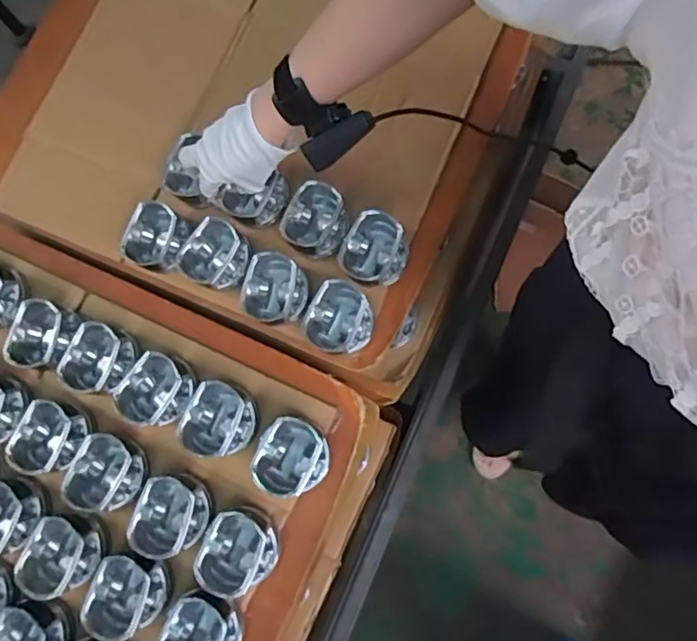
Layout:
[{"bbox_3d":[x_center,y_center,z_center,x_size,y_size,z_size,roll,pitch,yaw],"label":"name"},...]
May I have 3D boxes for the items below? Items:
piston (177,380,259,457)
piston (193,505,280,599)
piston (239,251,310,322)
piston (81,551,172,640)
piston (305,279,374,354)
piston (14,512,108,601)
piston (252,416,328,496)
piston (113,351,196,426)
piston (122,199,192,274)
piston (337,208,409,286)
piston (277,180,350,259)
[{"bbox_3d":[-0.136,0.107,0.596,0.071,0.045,0.081,26,80,13],"label":"piston"},{"bbox_3d":[-0.108,0.224,0.556,0.071,0.041,0.079,16,78,11],"label":"piston"},{"bbox_3d":[-0.082,-0.035,0.632,0.072,0.041,0.075,-2,75,7],"label":"piston"},{"bbox_3d":[-0.217,0.264,0.557,0.078,0.039,0.076,-19,74,2],"label":"piston"},{"bbox_3d":[-0.011,-0.002,0.614,0.071,0.040,0.077,25,80,12],"label":"piston"},{"bbox_3d":[-0.290,0.236,0.580,0.074,0.044,0.071,-2,75,7],"label":"piston"},{"bbox_3d":[-0.057,0.138,0.573,0.075,0.036,0.080,-2,75,7],"label":"piston"},{"bbox_3d":[-0.203,0.078,0.615,0.072,0.045,0.083,21,79,12],"label":"piston"},{"bbox_3d":[-0.228,-0.098,0.676,0.057,0.044,0.073,23,80,12],"label":"piston"},{"bbox_3d":[0.027,-0.078,0.627,0.073,0.050,0.071,-2,75,7],"label":"piston"},{"bbox_3d":[-0.040,-0.112,0.652,0.075,0.045,0.073,-2,75,7],"label":"piston"}]

